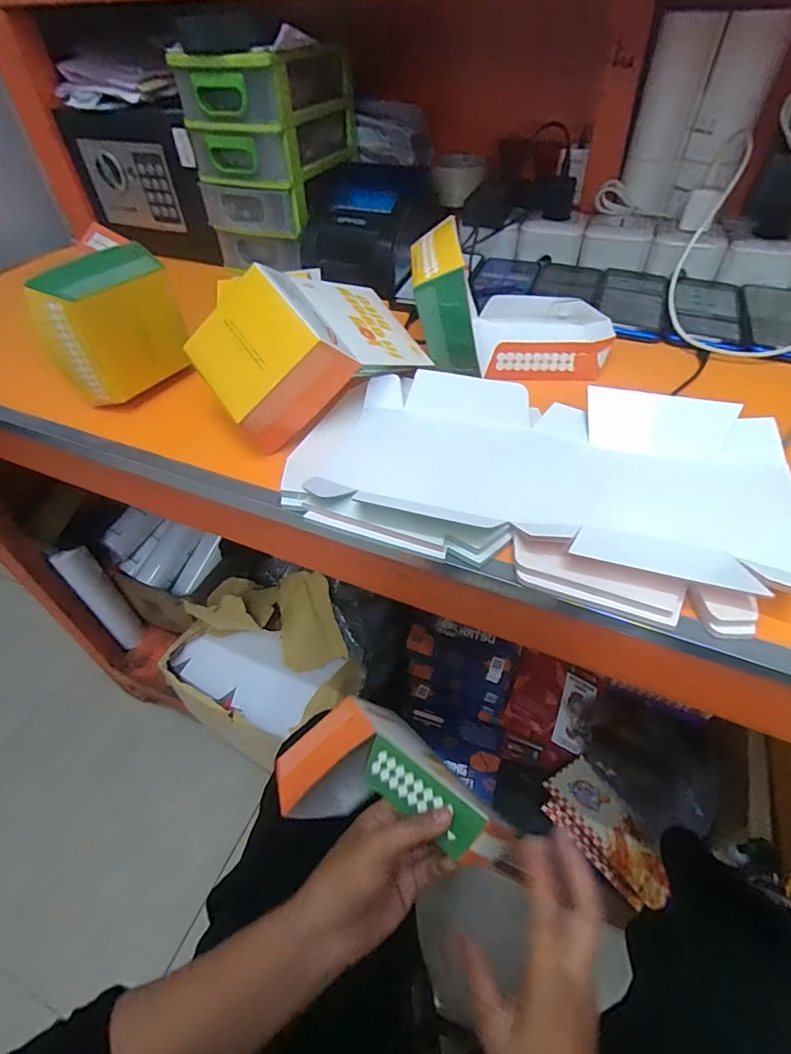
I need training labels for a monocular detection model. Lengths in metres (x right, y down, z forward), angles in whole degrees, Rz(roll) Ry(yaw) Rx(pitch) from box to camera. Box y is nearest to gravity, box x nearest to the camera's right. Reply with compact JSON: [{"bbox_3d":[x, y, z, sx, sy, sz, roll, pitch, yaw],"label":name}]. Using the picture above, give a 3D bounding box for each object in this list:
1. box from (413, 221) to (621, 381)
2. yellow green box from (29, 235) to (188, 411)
[{"bbox_3d":[0.115,-0.212,0.463,0.181,0.115,0.116,5,49,7],"label":"box"},{"bbox_3d":[-0.254,-0.177,0.437,0.050,0.102,0.120,22,53,21],"label":"yellow green box"}]

